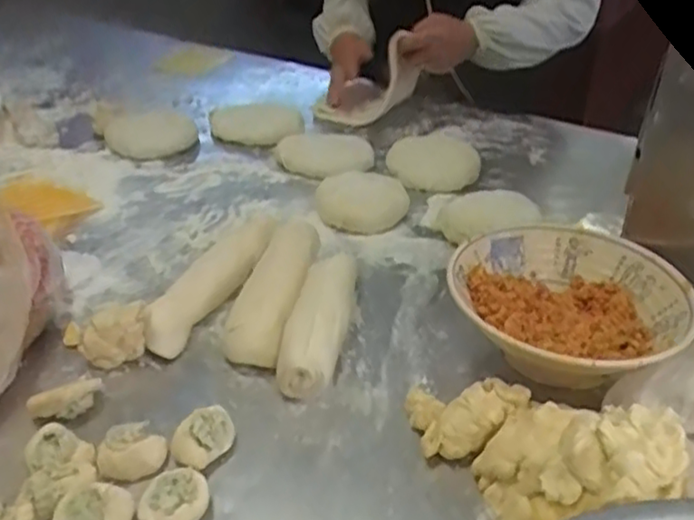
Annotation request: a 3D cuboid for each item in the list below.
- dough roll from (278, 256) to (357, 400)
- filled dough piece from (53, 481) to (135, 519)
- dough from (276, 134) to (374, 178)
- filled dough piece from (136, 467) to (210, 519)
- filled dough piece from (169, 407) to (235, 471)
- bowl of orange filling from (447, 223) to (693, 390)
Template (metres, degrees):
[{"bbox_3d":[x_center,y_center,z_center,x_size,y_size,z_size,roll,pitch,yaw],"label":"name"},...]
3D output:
[{"bbox_3d":[-0.025,0.054,0.705,0.057,0.058,0.191,4,34,6],"label":"dough roll"},{"bbox_3d":[-0.186,0.188,0.518,0.054,0.033,0.040,-11,35,-16],"label":"filled dough piece"},{"bbox_3d":[-0.033,-0.156,1.033,0.142,0.036,0.068,2,34,3],"label":"dough"},{"bbox_3d":[-0.132,0.184,0.535,0.052,0.028,0.044,-11,35,-16],"label":"filled dough piece"},{"bbox_3d":[-0.119,0.148,0.584,0.052,0.033,0.035,-20,38,-27],"label":"filled dough piece"},{"bbox_3d":[0.205,0.053,0.667,0.211,0.082,0.198,0,34,0],"label":"bowl of orange filling"}]

